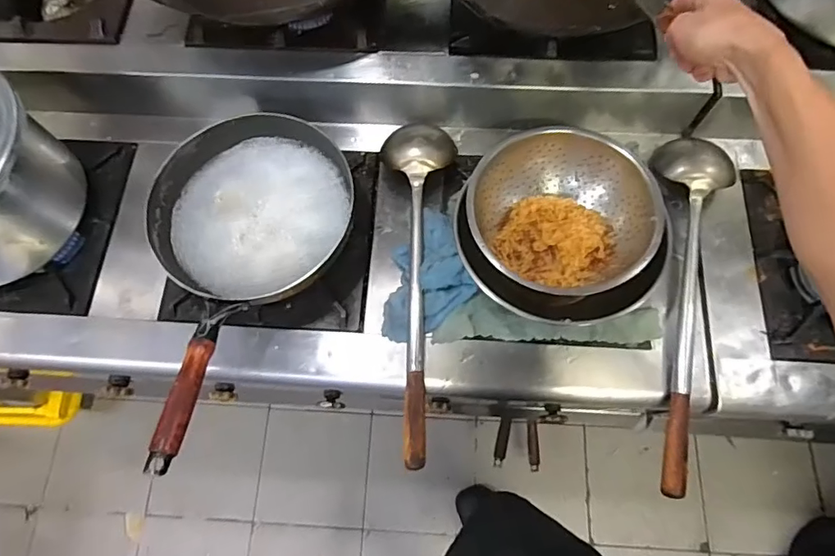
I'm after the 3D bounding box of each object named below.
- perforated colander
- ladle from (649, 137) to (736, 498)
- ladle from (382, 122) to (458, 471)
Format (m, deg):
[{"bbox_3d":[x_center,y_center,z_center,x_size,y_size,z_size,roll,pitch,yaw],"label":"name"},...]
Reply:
[{"bbox_3d":[0.189,-0.082,0.689,0.230,0.087,0.227,-1,70,2],"label":"perforated colander"},{"bbox_3d":[0.364,0.028,0.706,0.110,0.050,0.508,13,71,7],"label":"ladle"},{"bbox_3d":[-0.013,-0.002,0.724,0.103,0.046,0.502,4,70,4],"label":"ladle"}]

